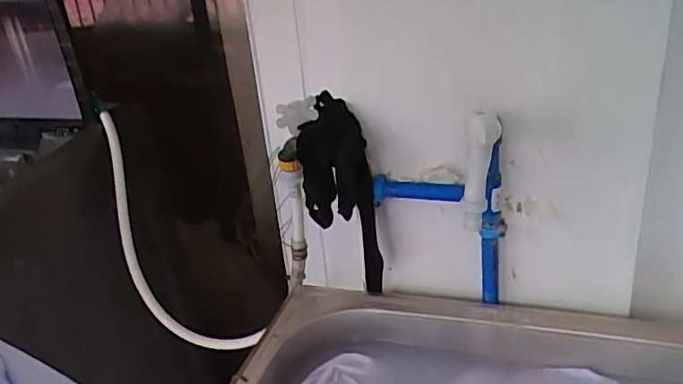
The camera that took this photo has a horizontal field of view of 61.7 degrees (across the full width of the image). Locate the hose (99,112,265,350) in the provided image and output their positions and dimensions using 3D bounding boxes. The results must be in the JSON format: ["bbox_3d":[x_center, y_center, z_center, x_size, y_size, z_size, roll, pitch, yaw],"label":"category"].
[{"bbox_3d":[-0.306,0.094,0.945,0.138,0.442,0.032,-36,1,12],"label":"hose"}]

